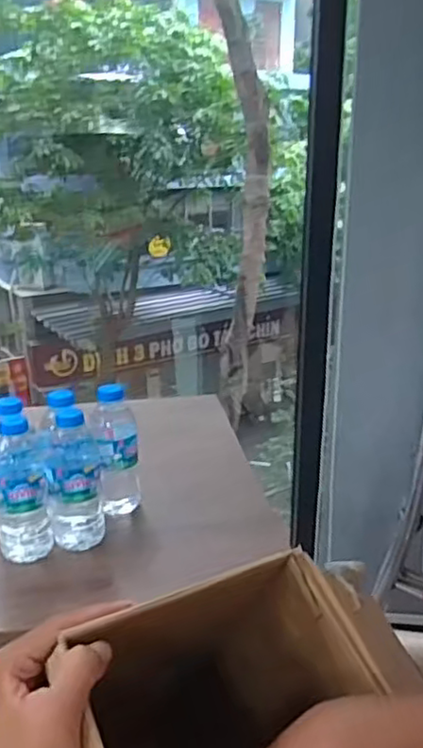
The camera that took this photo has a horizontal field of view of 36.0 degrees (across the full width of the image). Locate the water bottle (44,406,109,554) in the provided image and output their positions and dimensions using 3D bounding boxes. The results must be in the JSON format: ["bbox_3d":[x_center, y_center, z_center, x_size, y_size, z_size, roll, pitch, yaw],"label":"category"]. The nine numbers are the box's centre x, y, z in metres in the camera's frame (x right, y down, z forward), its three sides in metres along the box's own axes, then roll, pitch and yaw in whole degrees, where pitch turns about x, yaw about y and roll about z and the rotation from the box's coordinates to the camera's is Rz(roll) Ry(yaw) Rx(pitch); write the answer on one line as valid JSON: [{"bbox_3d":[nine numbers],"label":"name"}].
[{"bbox_3d":[-0.157,0.126,0.758,0.059,0.160,0.058,-1,20,-4],"label":"water bottle"}]

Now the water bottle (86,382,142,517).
[{"bbox_3d":[-0.120,0.101,0.814,0.058,0.166,0.057,-3,20,-9],"label":"water bottle"}]

